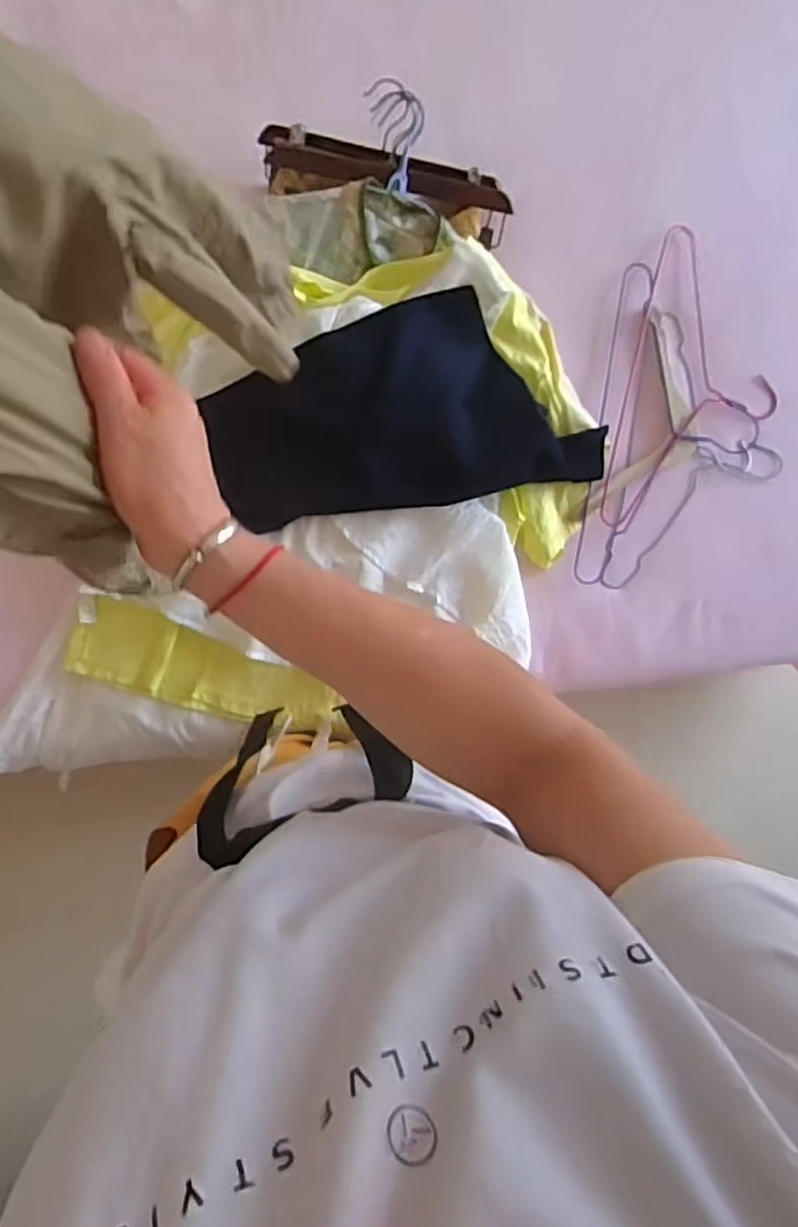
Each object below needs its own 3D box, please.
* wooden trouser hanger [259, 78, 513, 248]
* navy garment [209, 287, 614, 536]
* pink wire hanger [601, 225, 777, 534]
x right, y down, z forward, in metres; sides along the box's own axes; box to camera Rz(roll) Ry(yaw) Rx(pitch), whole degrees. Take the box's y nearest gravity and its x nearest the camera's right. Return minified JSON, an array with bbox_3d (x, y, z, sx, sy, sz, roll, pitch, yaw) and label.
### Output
[{"bbox_3d":[-0.013,-0.577,0.890,0.329,0.080,0.129,13,93,-1],"label":"wooden trouser hanger"},{"bbox_3d":[0.003,-0.241,0.862,0.456,0.045,0.243,-15,92,1],"label":"navy garment"},{"bbox_3d":[0.404,-0.296,0.942,0.199,0.026,0.410,14,91,-3],"label":"pink wire hanger"}]

